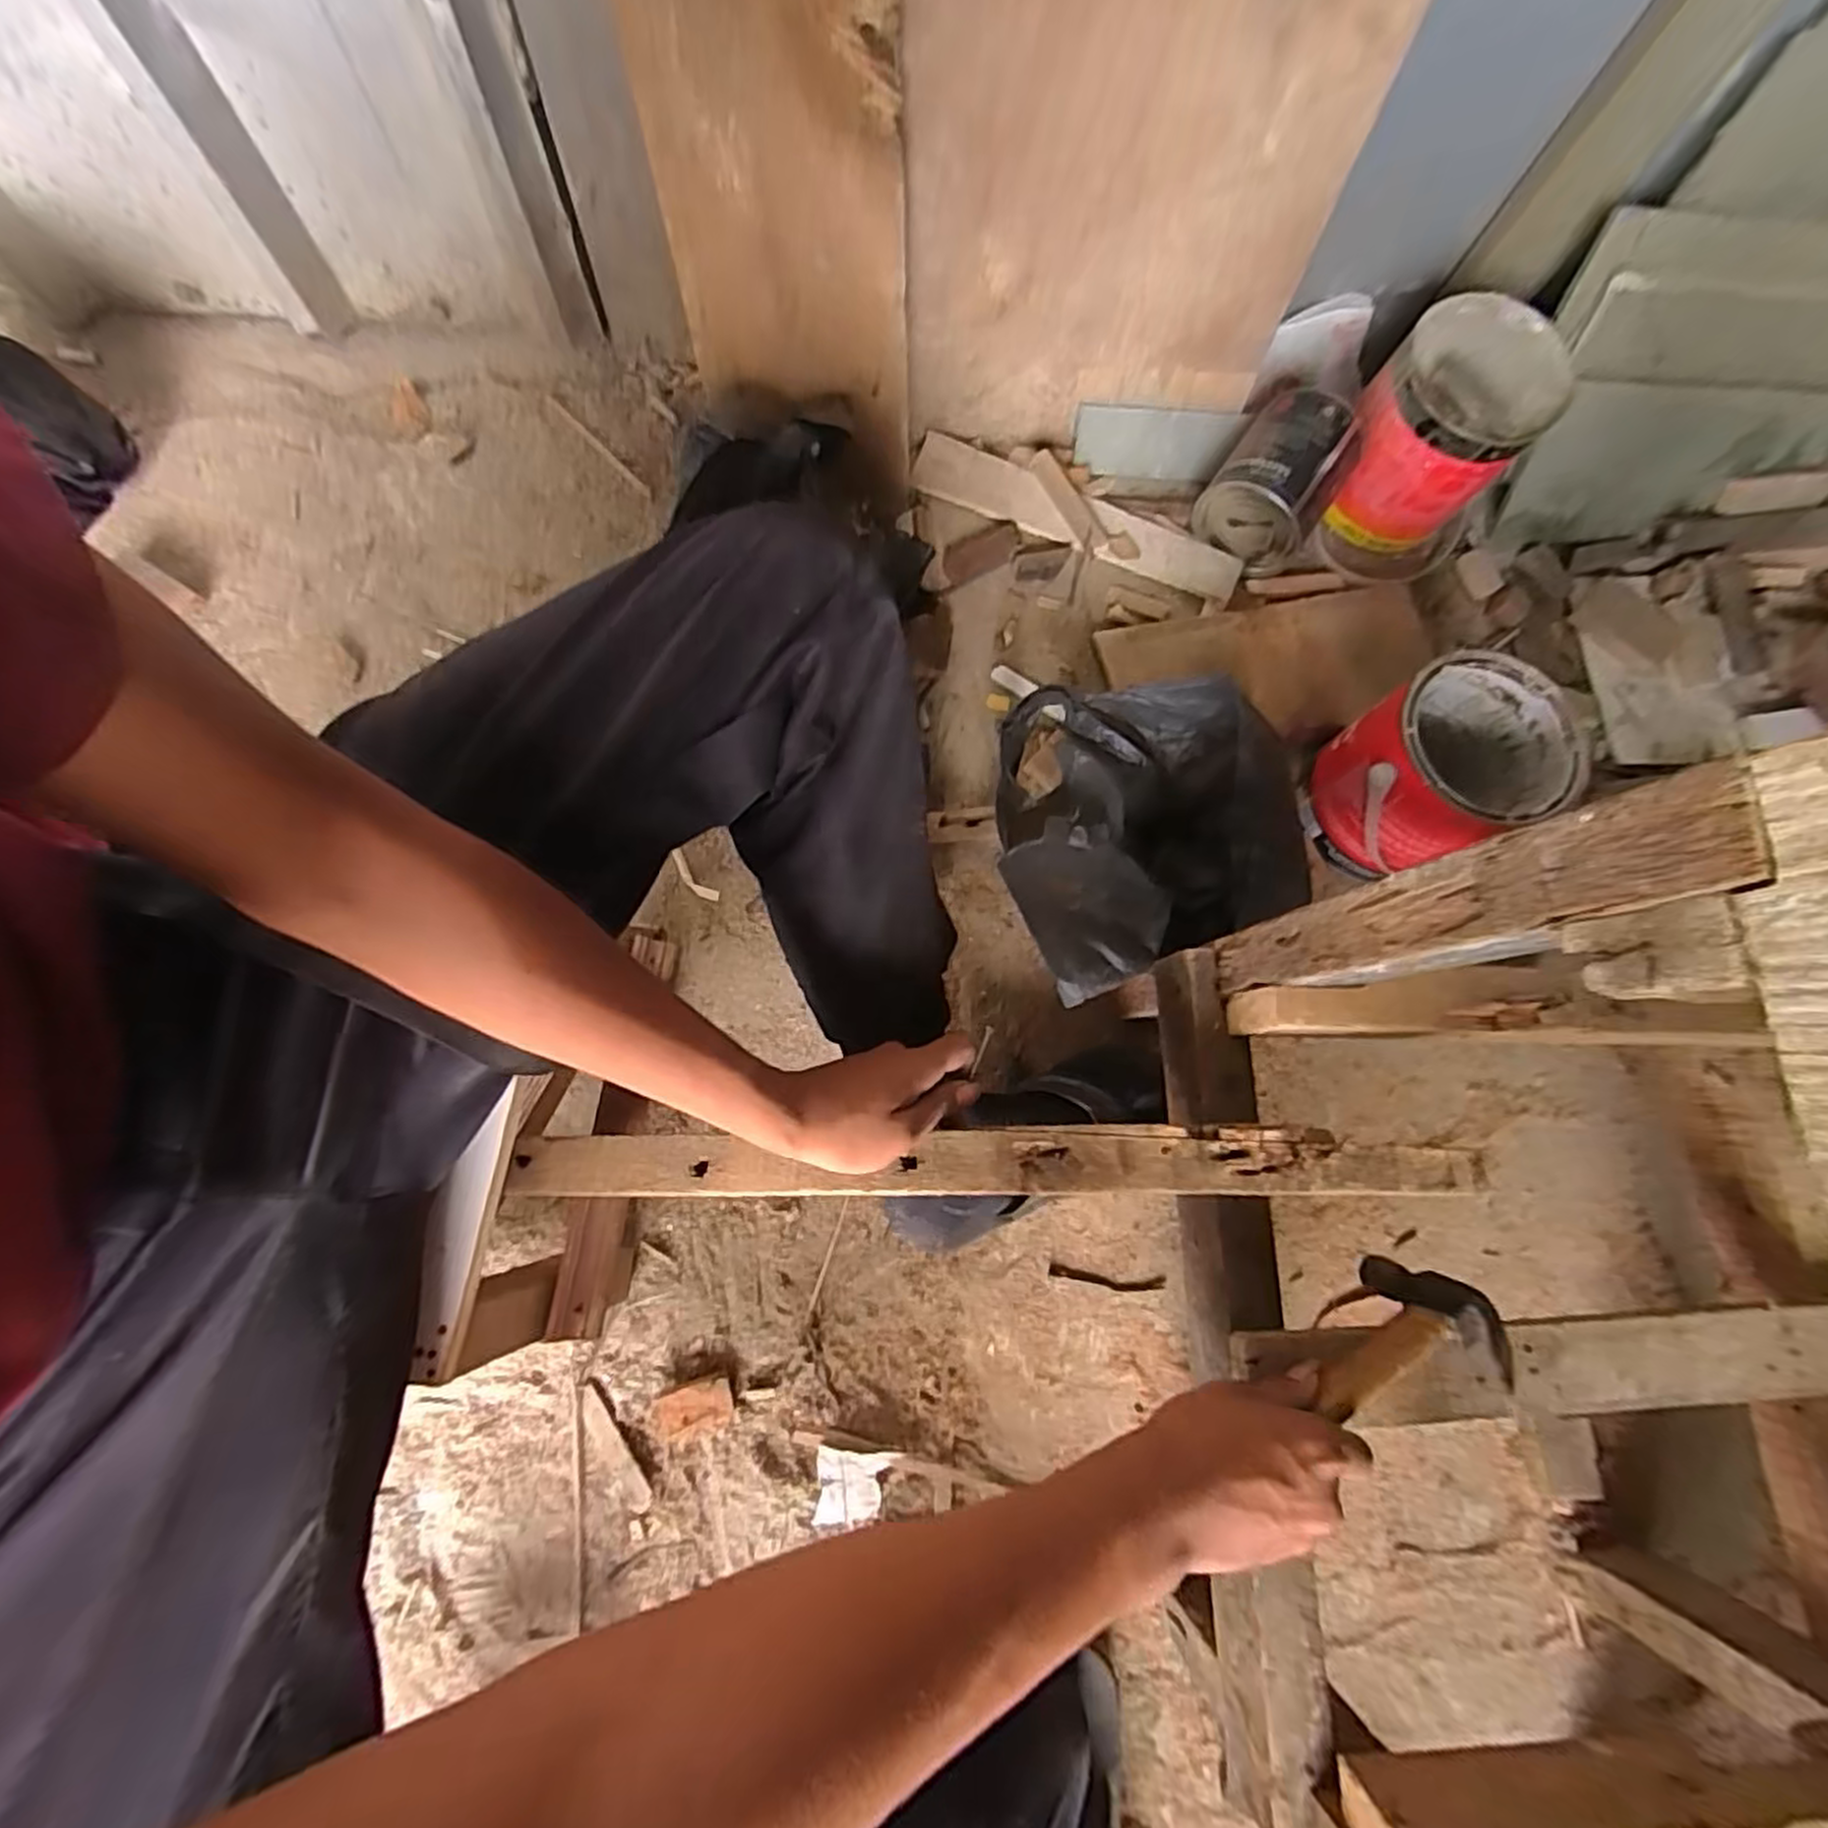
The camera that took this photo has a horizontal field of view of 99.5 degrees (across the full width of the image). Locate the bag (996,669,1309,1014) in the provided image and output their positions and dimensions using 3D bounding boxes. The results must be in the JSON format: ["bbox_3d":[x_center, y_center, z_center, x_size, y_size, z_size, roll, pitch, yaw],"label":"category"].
[{"bbox_3d":[0.180,-0.078,0.671,0.231,0.124,0.266,-15,79,-5],"label":"bag"}]

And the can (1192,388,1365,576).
[{"bbox_3d":[0.362,-0.429,0.767,0.109,0.102,0.121,37,79,5],"label":"can"}]

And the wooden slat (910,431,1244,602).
[{"bbox_3d":[0.168,-0.407,0.799,0.346,0.013,0.066,22,80,-2],"label":"wooden slat"}]

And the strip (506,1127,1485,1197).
[{"bbox_3d":[0.015,0.148,0.457,0.554,0.010,0.036,-4,77,11],"label":"strip"}]

